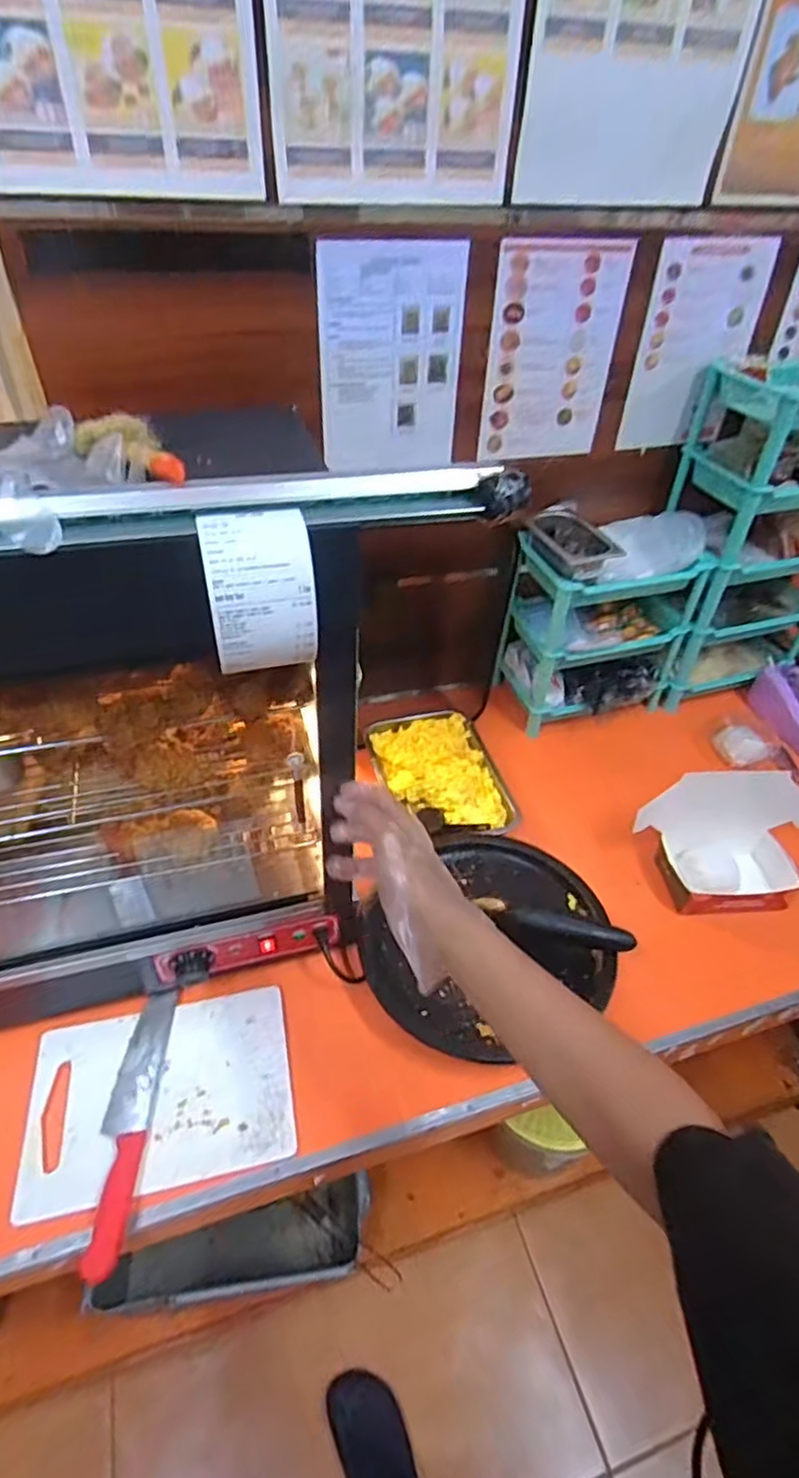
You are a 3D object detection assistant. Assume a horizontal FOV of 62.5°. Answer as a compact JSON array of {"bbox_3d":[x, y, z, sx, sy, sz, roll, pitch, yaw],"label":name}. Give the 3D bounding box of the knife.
[{"bbox_3d":[-0.316,0.440,0.769,0.055,0.017,0.298,1,42,-3],"label":"knife"}]

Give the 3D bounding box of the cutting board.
[{"bbox_3d":[-0.285,0.424,0.794,0.300,0.008,0.208,-7,43,-12],"label":"cutting board"}]

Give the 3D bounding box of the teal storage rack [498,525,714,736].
[{"bbox_3d":[0.377,-0.216,1.248,0.311,0.328,0.183,-10,44,-14],"label":"teal storage rack"}]

